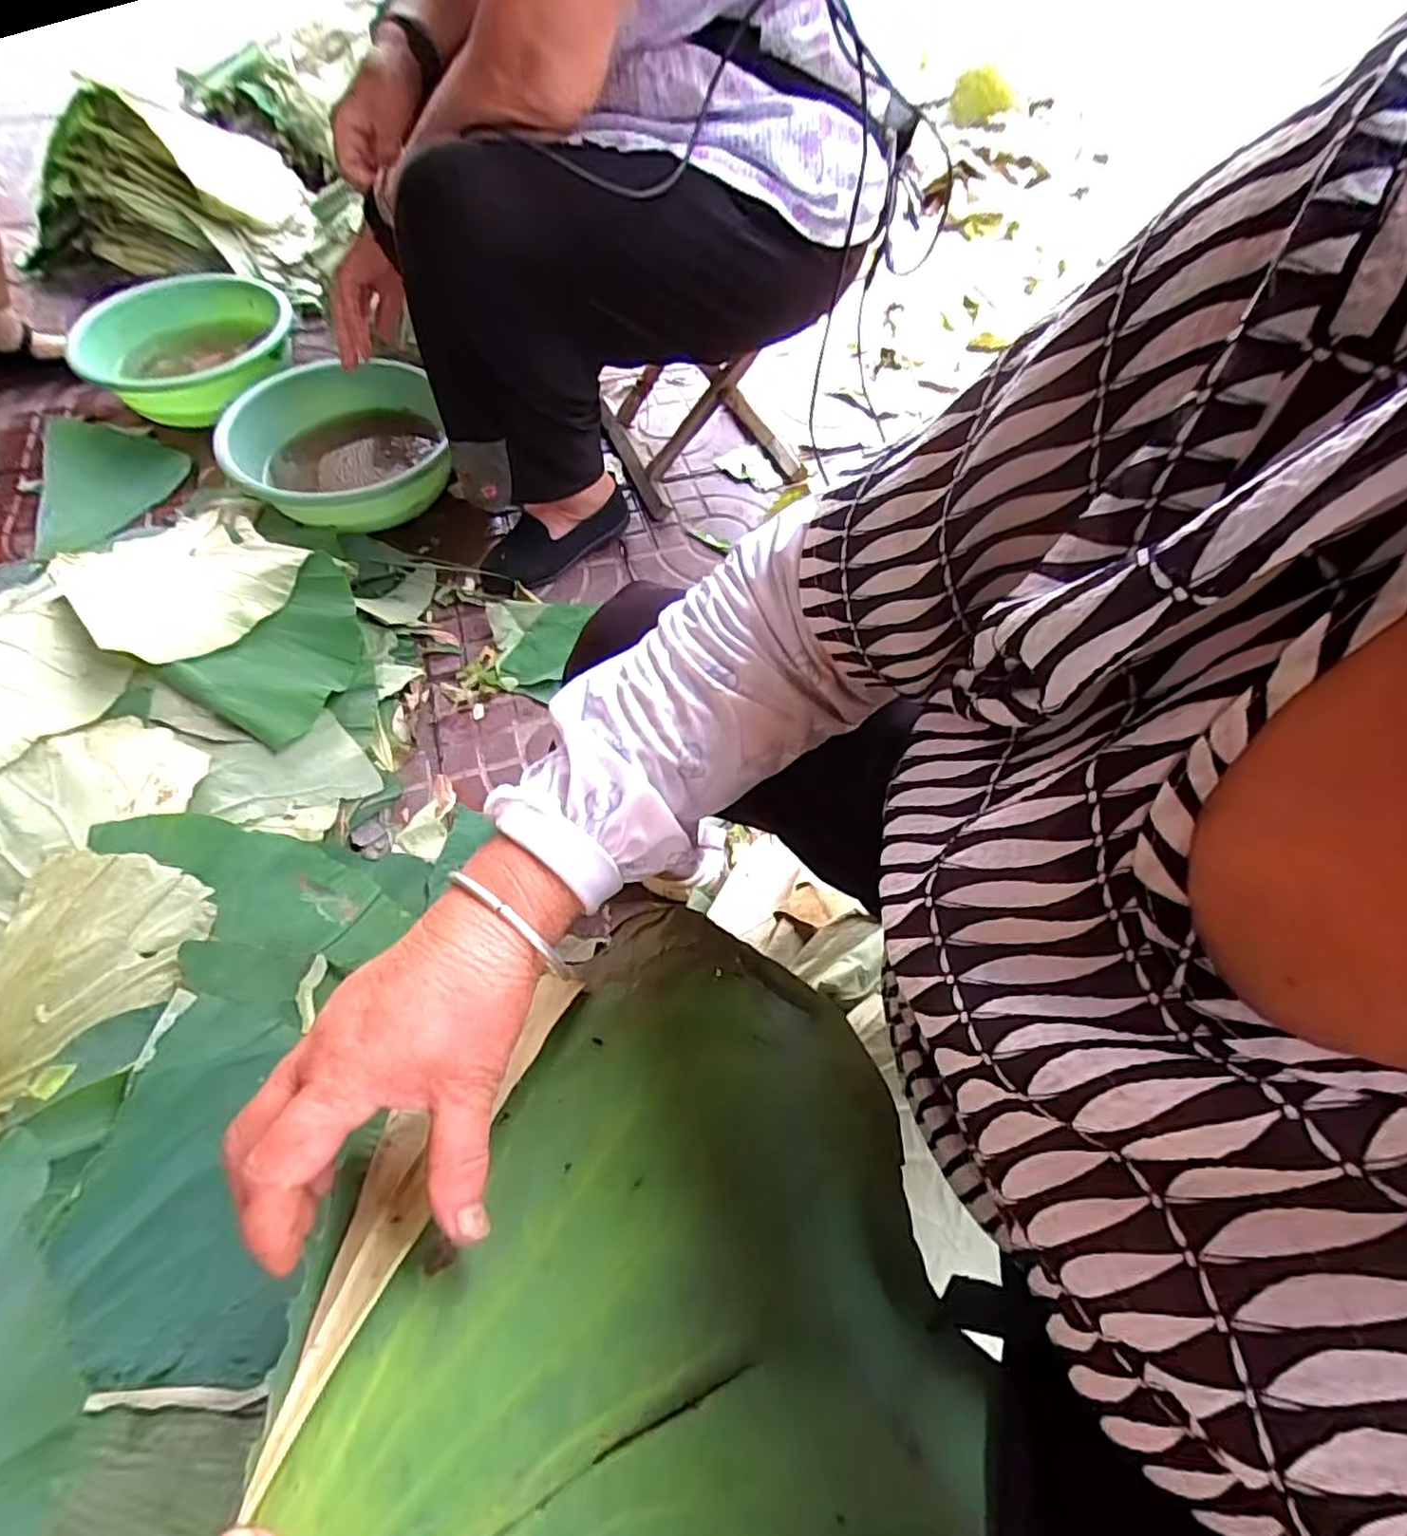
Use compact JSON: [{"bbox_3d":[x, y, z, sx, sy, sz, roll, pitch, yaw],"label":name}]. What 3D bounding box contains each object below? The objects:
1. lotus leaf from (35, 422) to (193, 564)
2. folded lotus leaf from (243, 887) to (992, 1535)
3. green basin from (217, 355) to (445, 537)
[{"bbox_3d":[-0.955,-0.475,1.113,0.207,0.031,0.334,-19,62,-12],"label":"lotus leaf"},{"bbox_3d":[-0.022,0.189,0.299,0.290,0.052,0.289,6,42,-33],"label":"folded lotus leaf"},{"bbox_3d":[-0.557,-0.473,1.043,0.290,0.137,0.296,1,60,-1],"label":"green basin"}]

